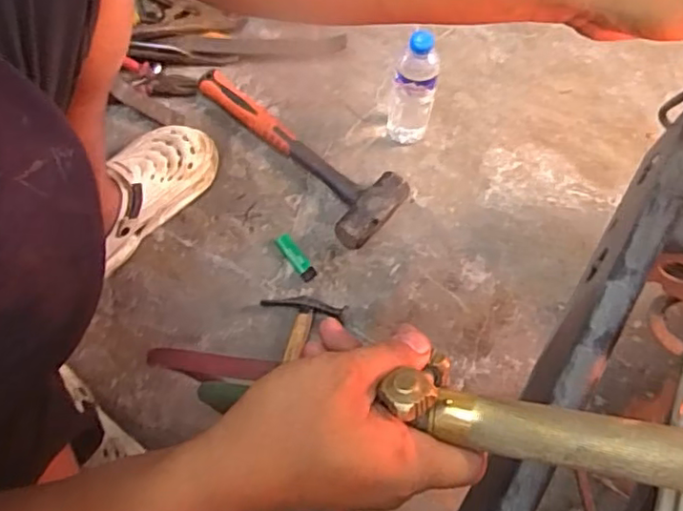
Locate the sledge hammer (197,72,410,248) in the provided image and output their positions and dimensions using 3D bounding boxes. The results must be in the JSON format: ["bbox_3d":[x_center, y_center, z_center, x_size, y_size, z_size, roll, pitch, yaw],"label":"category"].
[{"bbox_3d":[-0.073,-0.168,0.957,0.377,0.054,0.123,41,75,16],"label":"sledge hammer"}]

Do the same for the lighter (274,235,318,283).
[{"bbox_3d":[-0.068,0.004,0.902,0.025,0.011,0.084,-36,72,-12],"label":"lighter"}]

